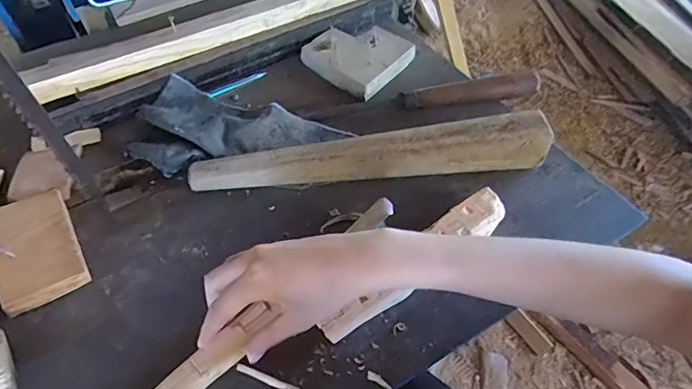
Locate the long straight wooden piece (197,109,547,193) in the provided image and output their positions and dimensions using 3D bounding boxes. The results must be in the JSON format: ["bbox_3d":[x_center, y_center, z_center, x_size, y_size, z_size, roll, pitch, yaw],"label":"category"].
[{"bbox_3d":[0.024,-0.041,0.483,0.357,0.041,0.046,-6,51,-2],"label":"long straight wooden piece"}]

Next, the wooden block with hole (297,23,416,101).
[{"bbox_3d":[0.015,-0.184,0.614,0.123,0.030,0.109,34,59,26],"label":"wooden block with hole"}]

